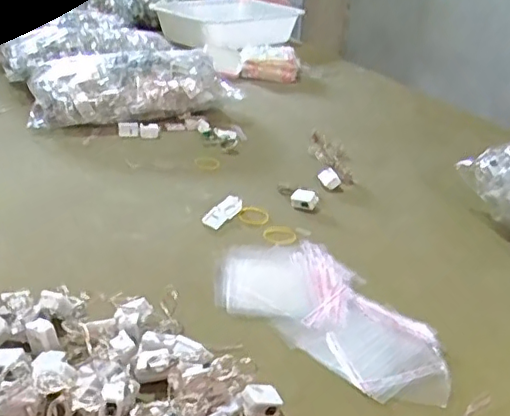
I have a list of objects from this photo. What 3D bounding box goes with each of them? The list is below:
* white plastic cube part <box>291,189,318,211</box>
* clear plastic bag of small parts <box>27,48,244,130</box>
[{"bbox_3d":[0.056,-0.009,0.667,0.030,0.016,0.019,8,28,7],"label":"white plastic cube part"},{"bbox_3d":[-0.178,-0.183,0.889,0.303,0.094,0.113,-4,28,-14],"label":"clear plastic bag of small parts"}]

